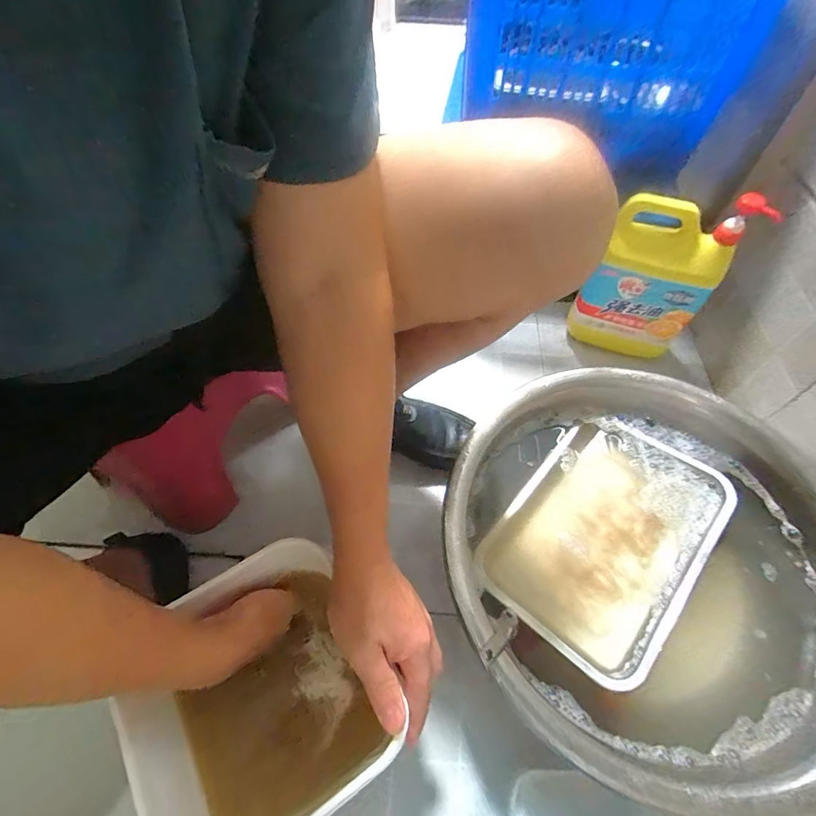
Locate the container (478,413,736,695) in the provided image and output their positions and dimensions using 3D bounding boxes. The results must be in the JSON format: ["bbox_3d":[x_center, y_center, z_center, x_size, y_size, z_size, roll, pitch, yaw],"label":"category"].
[{"bbox_3d":[0.243,0.156,0.545,0.203,0.055,0.311,36,62,19],"label":"container"}]

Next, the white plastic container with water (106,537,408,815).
[{"bbox_3d":[-0.133,0.261,0.391,0.183,0.091,0.192,-28,62,-20],"label":"white plastic container with water"}]

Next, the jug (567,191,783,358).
[{"bbox_3d":[0.388,-0.205,0.702,0.176,0.289,0.083,22,60,13],"label":"jug"}]

